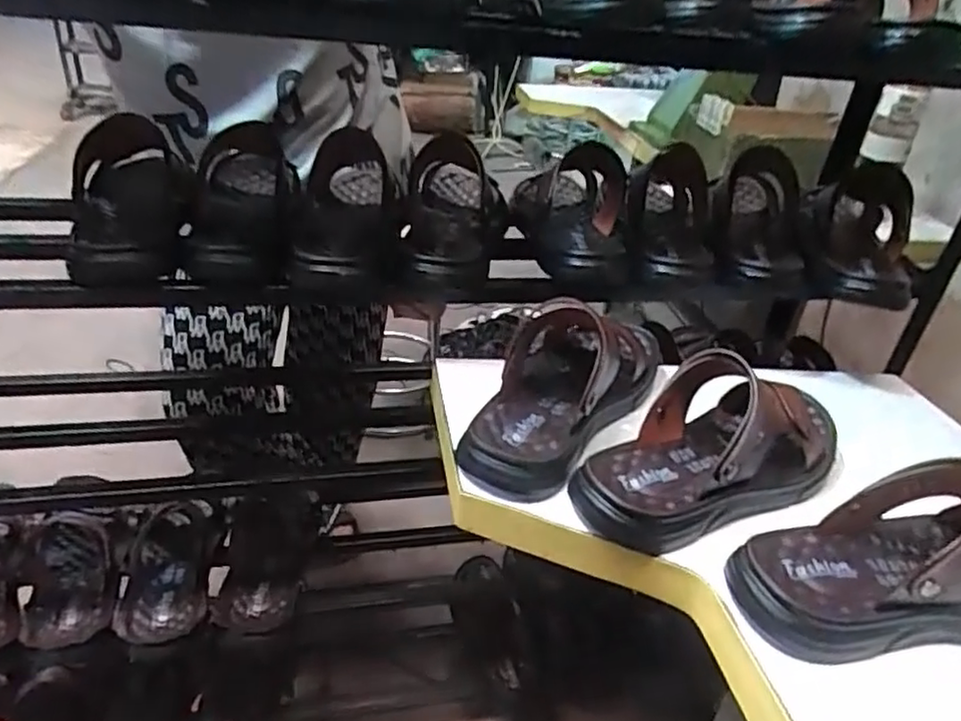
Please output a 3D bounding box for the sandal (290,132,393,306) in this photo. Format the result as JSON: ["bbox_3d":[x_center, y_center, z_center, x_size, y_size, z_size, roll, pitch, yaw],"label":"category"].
[{"bbox_3d":[-0.140,-0.166,0.686,0.100,0.110,0.266,0,33,-9],"label":"sandal"}]

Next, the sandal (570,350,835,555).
[{"bbox_3d":[0.198,0.055,0.522,0.260,0.098,0.099,-17,39,-32],"label":"sandal"}]

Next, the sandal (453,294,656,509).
[{"bbox_3d":[0.080,0.012,0.580,0.101,0.083,0.263,19,35,20],"label":"sandal"}]

